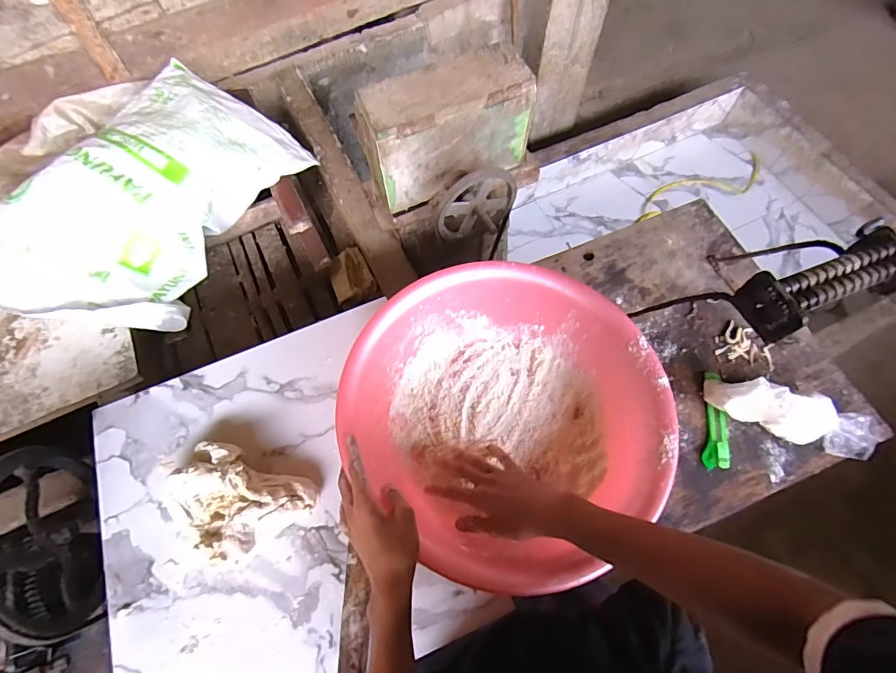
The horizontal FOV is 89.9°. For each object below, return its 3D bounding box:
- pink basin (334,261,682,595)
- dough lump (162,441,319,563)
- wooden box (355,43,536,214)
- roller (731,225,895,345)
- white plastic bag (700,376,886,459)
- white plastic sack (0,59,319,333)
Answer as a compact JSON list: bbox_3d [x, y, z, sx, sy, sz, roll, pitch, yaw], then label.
[{"bbox_3d":[0.079,0.099,0.614,0.376,0.129,0.390,-1,62,2],"label":"pink basin"},{"bbox_3d":[-0.287,0.223,0.601,0.186,0.079,0.120,20,65,12],"label":"dough lump"},{"bbox_3d":[0.001,-0.445,0.977,0.349,0.228,0.123,-23,64,-9],"label":"wooden box"},{"bbox_3d":[0.425,-0.060,0.500,0.194,0.051,0.070,-22,64,-8],"label":"roller"},{"bbox_3d":[0.492,0.111,0.628,0.230,0.080,0.062,18,64,-5],"label":"white plastic bag"},{"bbox_3d":[-0.684,-0.316,1.001,0.430,0.207,0.681,24,66,14],"label":"white plastic sack"}]

